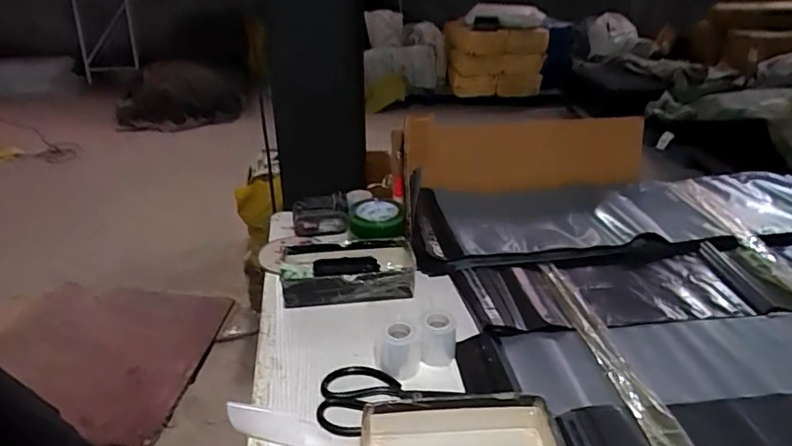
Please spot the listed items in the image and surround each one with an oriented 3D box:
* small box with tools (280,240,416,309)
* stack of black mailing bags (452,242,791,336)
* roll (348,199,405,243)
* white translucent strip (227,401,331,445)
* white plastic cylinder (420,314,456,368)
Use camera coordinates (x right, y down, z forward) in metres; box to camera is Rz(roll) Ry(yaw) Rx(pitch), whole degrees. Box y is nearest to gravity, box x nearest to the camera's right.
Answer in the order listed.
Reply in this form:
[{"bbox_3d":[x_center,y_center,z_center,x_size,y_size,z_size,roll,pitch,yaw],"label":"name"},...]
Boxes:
[{"bbox_3d":[-0.081,0.086,0.894,0.225,0.058,0.131,-1,28,-2],"label":"small box with tools"},{"bbox_3d":[0.505,0.100,0.897,0.788,0.029,0.195,-3,29,-6],"label":"stack of black mailing bags"},{"bbox_3d":[-0.037,-0.005,0.967,0.103,0.037,0.116,-2,28,-4],"label":"roll"},{"bbox_3d":[-0.145,0.247,0.623,0.125,0.028,0.032,5,29,9],"label":"white translucent strip"},{"bbox_3d":[0.061,0.168,0.733,0.046,0.066,0.037,8,29,14],"label":"white plastic cylinder"}]

